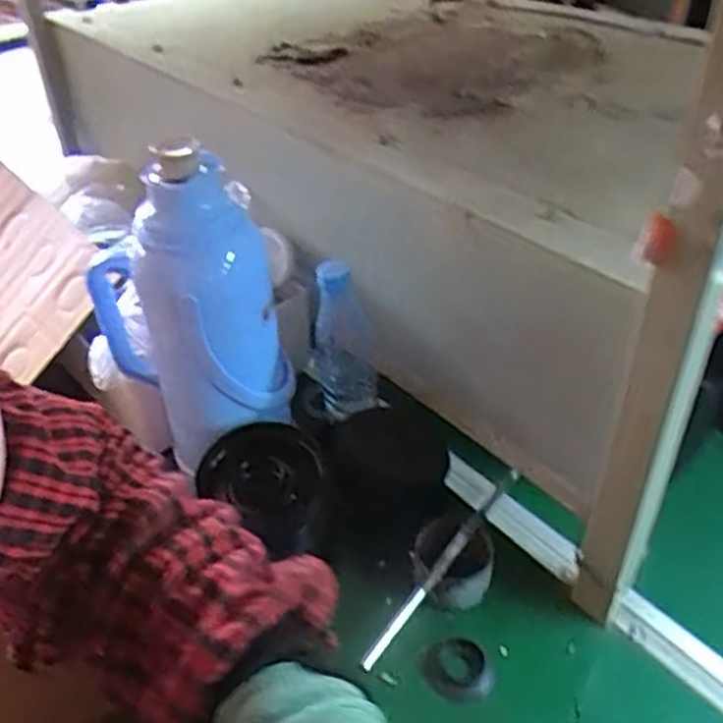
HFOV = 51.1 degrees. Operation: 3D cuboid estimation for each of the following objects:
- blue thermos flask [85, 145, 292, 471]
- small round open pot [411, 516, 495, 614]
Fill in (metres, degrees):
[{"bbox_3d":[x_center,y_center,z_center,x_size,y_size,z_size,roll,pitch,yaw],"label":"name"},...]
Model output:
[{"bbox_3d":[-0.159,-0.050,0.702,0.133,0.305,0.120,24,44,29],"label":"blue thermos flask"},{"bbox_3d":[0.089,0.194,0.738,0.078,0.048,0.078,0,37,0],"label":"small round open pot"}]

